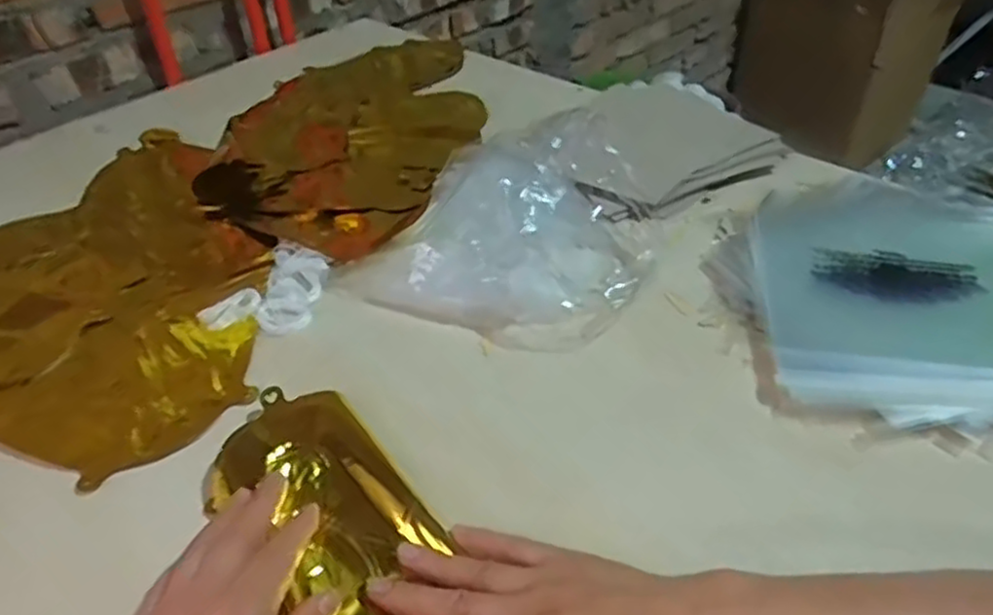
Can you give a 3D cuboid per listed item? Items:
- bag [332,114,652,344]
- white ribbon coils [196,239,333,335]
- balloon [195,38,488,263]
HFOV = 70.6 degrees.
[{"bbox_3d":[0.023,-0.080,0.580,0.215,0.079,0.238,21,46,27],"label":"bag"},{"bbox_3d":[-0.174,-0.016,0.564,0.074,0.013,0.111,12,43,18],"label":"white ribbon coils"},{"bbox_3d":[-0.155,-0.207,0.784,0.271,0.013,0.478,7,41,13],"label":"balloon"}]

